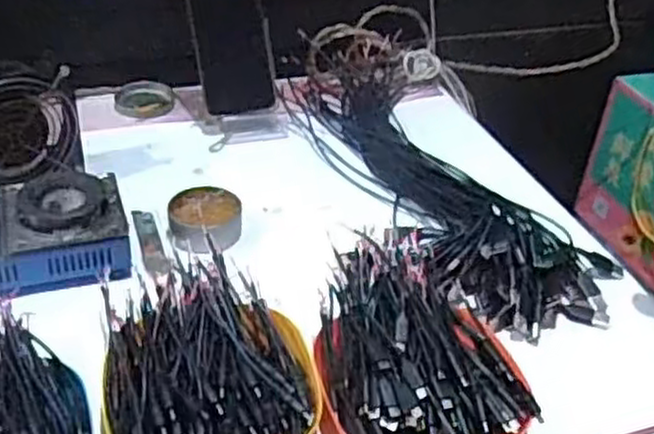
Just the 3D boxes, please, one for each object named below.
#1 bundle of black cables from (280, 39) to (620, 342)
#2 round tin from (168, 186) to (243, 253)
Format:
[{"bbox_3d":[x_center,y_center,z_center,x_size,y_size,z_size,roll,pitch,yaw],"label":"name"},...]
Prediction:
[{"bbox_3d":[0.094,-0.056,0.770,0.163,0.045,0.463,-14,41,-23],"label":"bundle of black cables"},{"bbox_3d":[-0.107,0.002,0.689,0.062,0.026,0.064,-3,38,-10],"label":"round tin"}]

